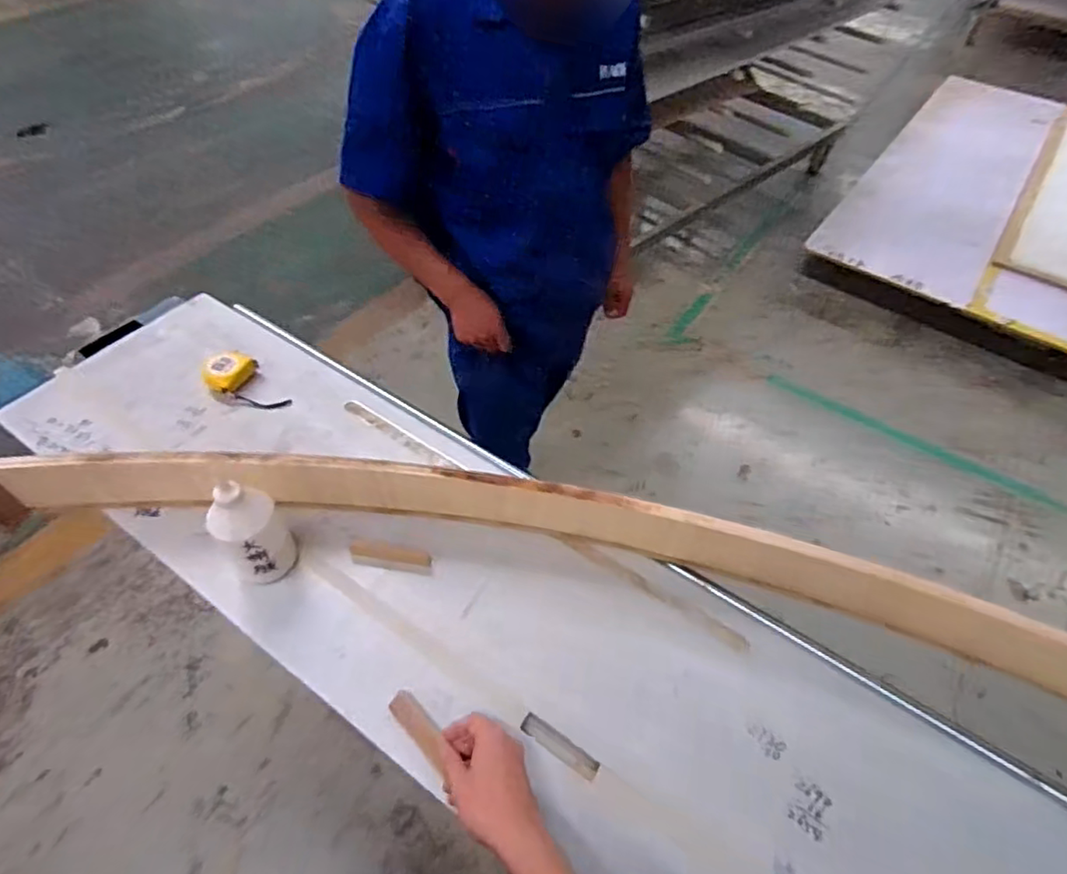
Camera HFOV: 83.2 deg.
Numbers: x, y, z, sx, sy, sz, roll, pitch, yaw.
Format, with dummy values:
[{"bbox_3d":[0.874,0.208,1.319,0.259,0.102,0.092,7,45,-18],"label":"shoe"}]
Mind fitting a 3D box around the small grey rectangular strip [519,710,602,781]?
[{"bbox_3d":[0.029,0.330,0.642,0.090,0.007,0.024,29,55,19],"label":"small grey rectangular strip"}]

